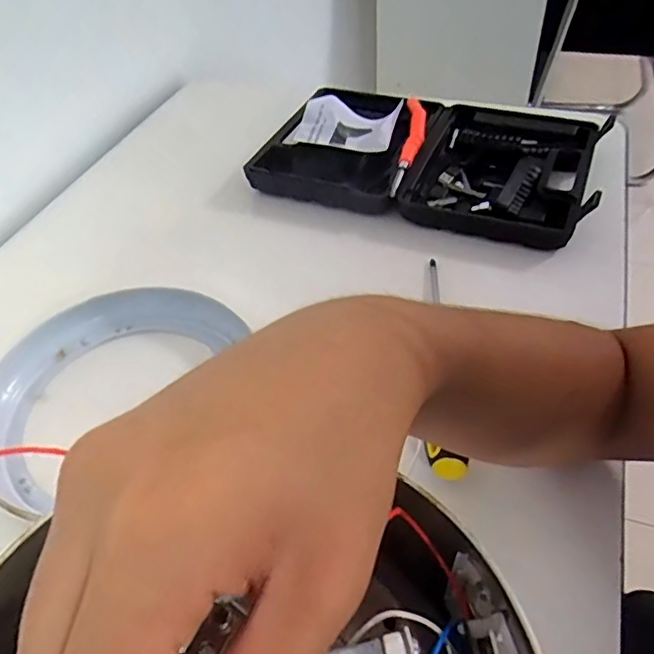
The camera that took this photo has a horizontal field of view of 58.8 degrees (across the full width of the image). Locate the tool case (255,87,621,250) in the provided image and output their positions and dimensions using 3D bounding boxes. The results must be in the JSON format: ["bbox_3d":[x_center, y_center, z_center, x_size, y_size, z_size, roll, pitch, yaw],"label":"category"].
[{"bbox_3d":[0.114,-0.189,0.642,0.342,0.054,0.208,15,49,19],"label":"tool case"}]

